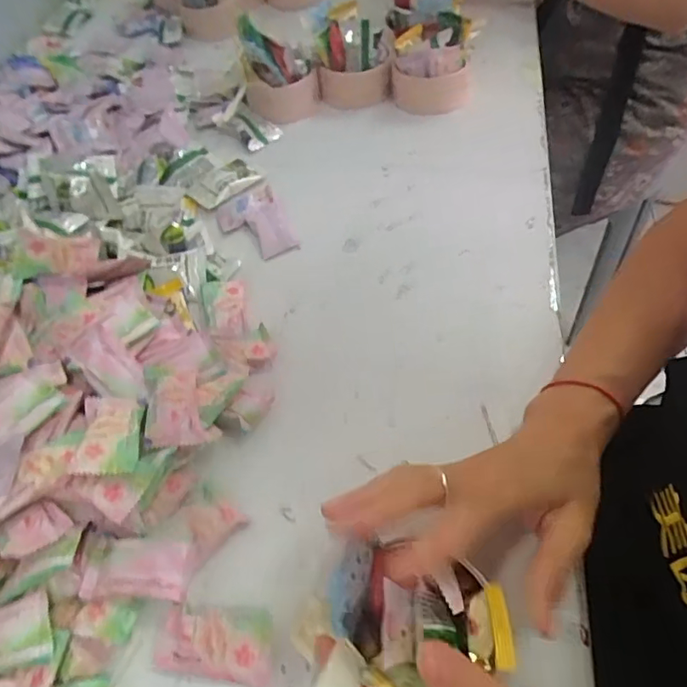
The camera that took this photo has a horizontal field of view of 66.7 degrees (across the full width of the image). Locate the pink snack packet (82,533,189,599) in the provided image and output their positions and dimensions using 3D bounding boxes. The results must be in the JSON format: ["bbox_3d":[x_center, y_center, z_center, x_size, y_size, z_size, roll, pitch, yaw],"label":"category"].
[{"bbox_3d":[-0.124,0.133,0.310,0.059,0.014,0.034,-1,56,3],"label":"pink snack packet"}]

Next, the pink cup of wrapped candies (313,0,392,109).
[{"bbox_3d":[0.012,-0.310,0.566,0.078,0.083,0.072,-3,55,5],"label":"pink cup of wrapped candies"}]

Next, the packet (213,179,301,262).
[{"bbox_3d":[-0.084,-0.115,0.486,0.057,0.007,0.090,-22,57,-11],"label":"packet"}]

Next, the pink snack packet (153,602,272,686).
[{"bbox_3d":[-0.073,0.169,0.295,0.065,0.013,0.038,1,56,4],"label":"pink snack packet"}]

